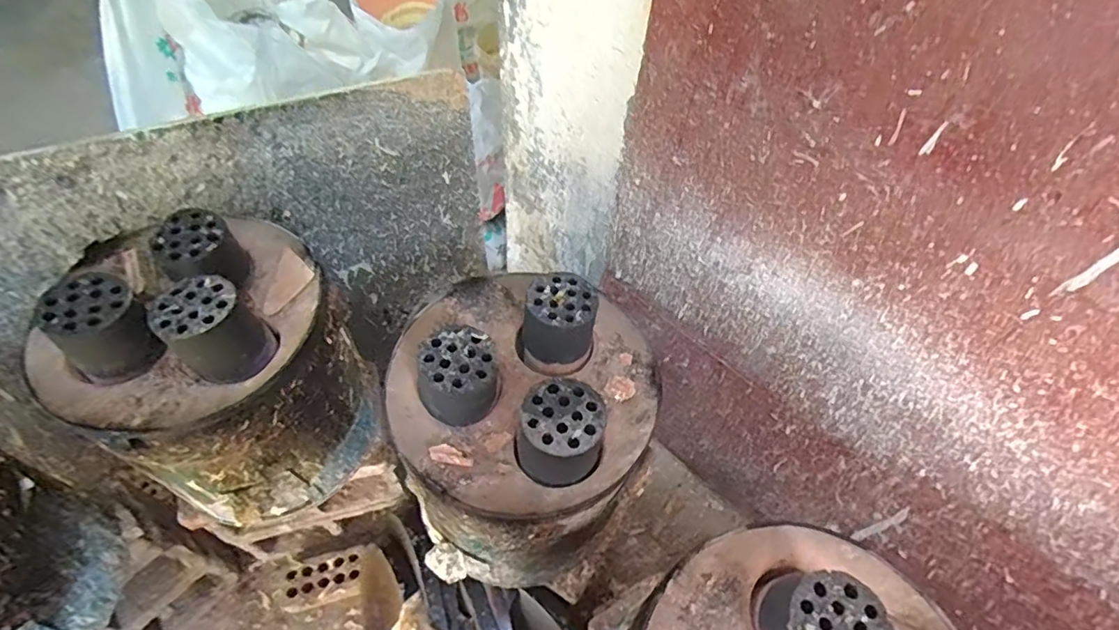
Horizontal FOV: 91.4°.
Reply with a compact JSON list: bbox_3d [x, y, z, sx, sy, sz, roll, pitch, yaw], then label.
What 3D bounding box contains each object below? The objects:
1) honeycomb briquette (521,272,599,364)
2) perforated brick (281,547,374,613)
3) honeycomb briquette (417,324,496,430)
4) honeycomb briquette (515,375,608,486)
[{"bbox_3d":[0.003,0.006,0.768,0.098,0.082,0.104,11,55,4],"label":"honeycomb briquette"},{"bbox_3d":[-0.539,0.606,1.252,0.211,0.071,0.100,-11,57,-11],"label":"perforated brick"},{"bbox_3d":[-0.129,0.079,0.704,0.092,0.098,0.088,2,55,-3],"label":"honeycomb briquette"},{"bbox_3d":[0.003,0.143,0.660,0.098,0.098,0.097,2,55,-3],"label":"honeycomb briquette"}]

